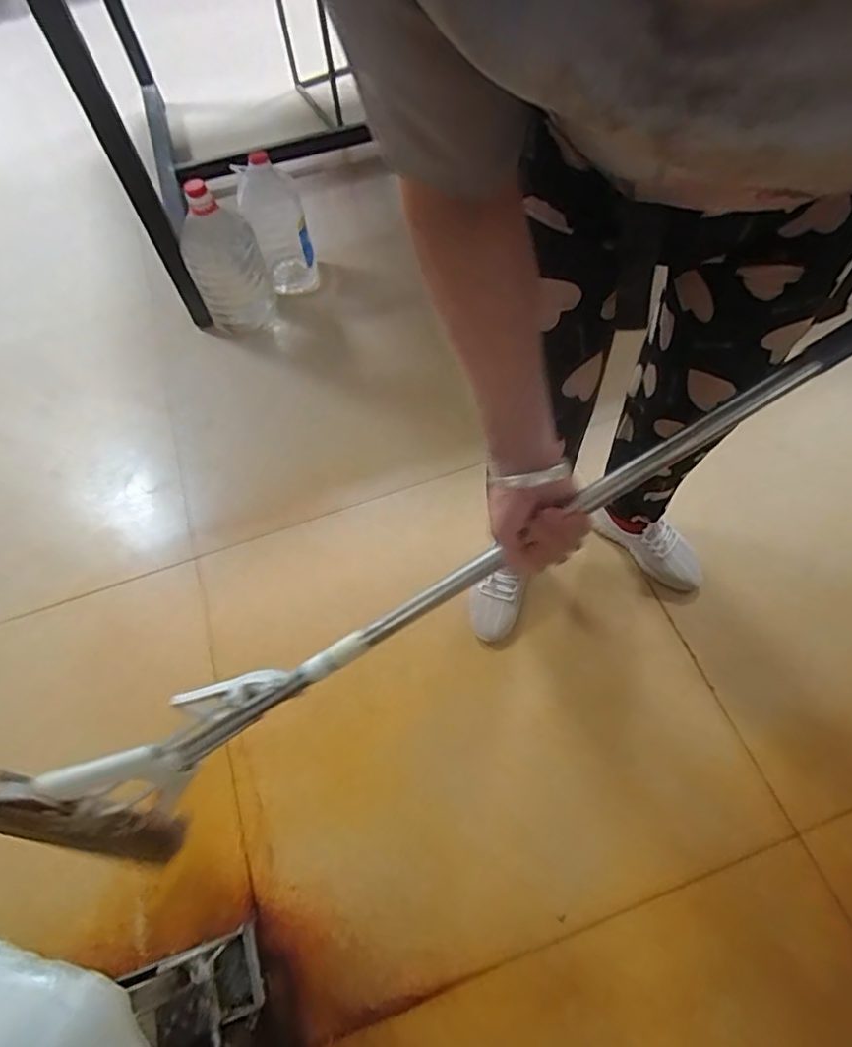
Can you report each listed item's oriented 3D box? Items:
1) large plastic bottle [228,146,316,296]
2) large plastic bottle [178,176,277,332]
[{"bbox_3d":[-0.356,-0.709,1.383,0.144,0.289,0.116,-13,61,-3],"label":"large plastic bottle"},{"bbox_3d":[-0.460,-0.590,1.326,0.168,0.349,0.169,-21,62,-7],"label":"large plastic bottle"}]

